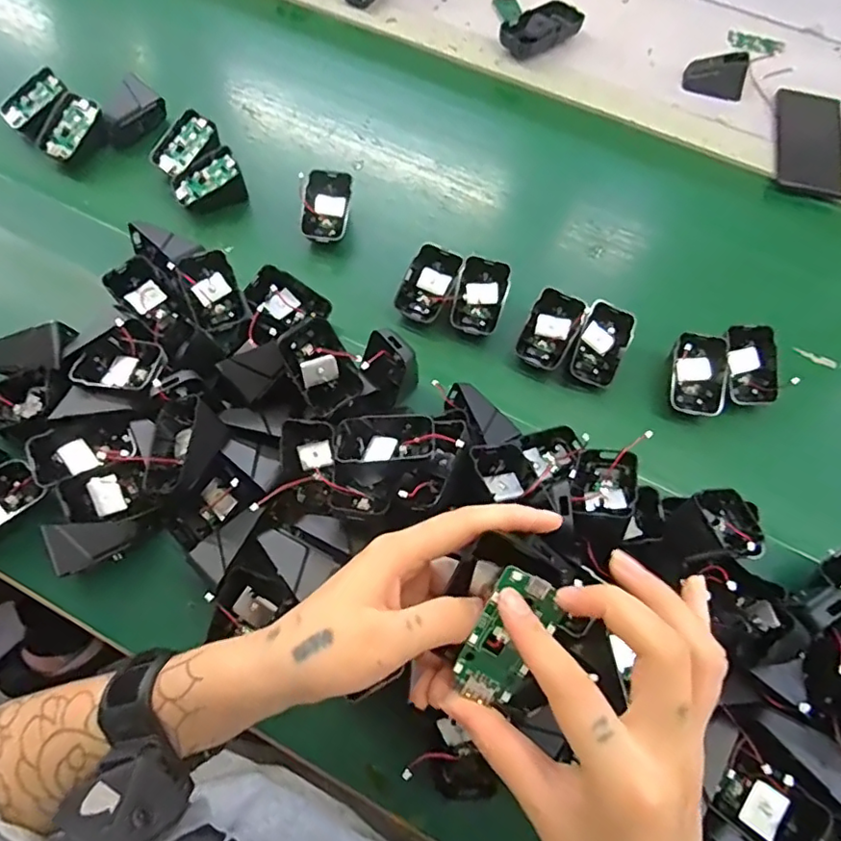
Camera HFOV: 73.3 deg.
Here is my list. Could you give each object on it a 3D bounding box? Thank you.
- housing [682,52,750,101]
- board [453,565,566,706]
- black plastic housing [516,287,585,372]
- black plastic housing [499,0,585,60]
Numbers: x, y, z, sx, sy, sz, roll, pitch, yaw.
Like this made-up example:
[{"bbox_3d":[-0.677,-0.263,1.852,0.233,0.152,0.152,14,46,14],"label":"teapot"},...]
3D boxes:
[{"bbox_3d":[0.348,-0.406,0.664,0.065,0.035,0.041,14,67,5],"label":"housing"},{"bbox_3d":[0.040,0.099,0.256,0.030,0.007,0.060,29,95,11],"label":"board"},{"bbox_3d":[0.115,-0.077,0.502,0.047,0.044,0.061,25,68,9],"label":"black plastic housing"},{"bbox_3d":[0.147,-0.474,0.690,0.117,0.033,0.057,-38,72,-16],"label":"black plastic housing"}]

